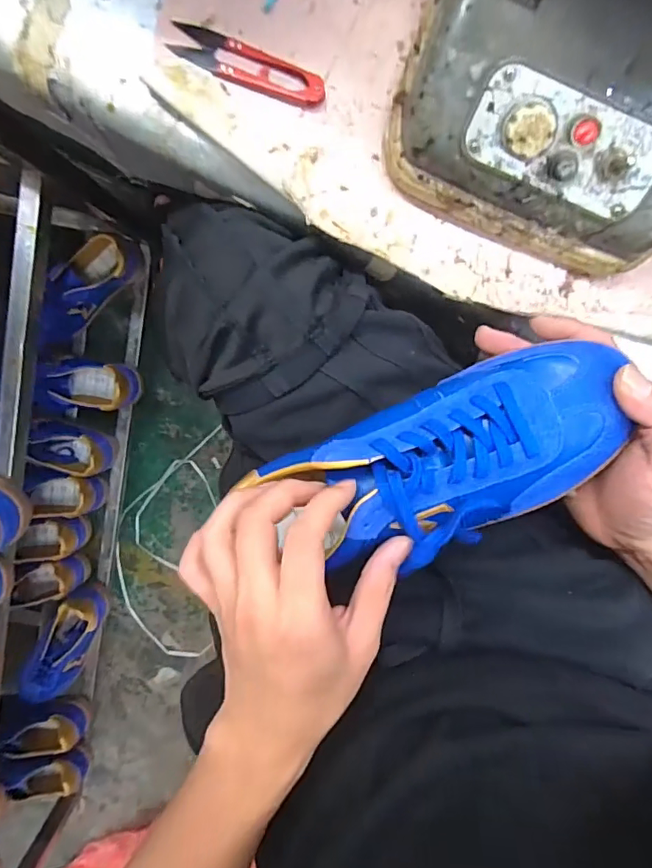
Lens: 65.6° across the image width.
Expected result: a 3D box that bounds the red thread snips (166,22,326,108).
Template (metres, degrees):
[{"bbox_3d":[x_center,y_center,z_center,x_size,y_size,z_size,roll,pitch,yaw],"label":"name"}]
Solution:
[{"bbox_3d":[-0.049,-0.233,0.320,0.099,0.011,0.024,21,99,-3],"label":"red thread snips"}]

